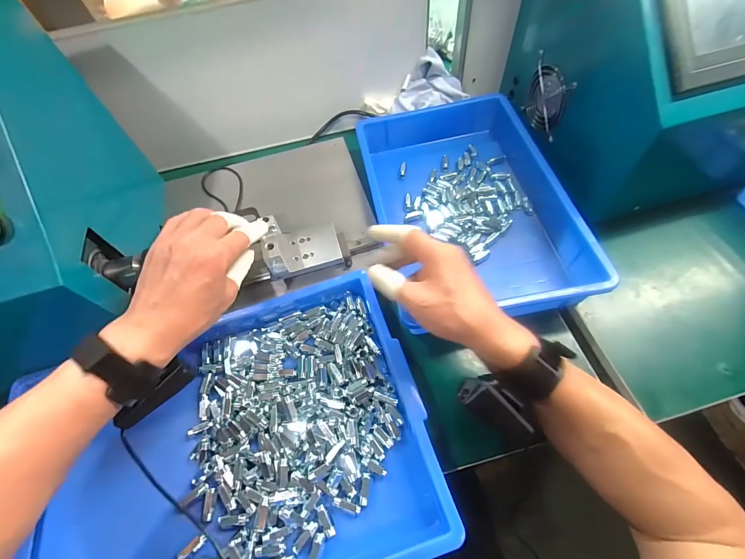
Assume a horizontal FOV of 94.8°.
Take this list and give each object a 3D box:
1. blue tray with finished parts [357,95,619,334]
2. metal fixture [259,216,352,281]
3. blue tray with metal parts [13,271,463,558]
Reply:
[{"bbox_3d":[0.123,-0.117,0.479,0.231,0.059,0.358,-11,60,-1],"label":"blue tray with finished parts"},{"bbox_3d":[-0.082,-0.045,0.424,0.098,0.057,0.066,-16,61,-6],"label":"metal fixture"},{"bbox_3d":[-0.157,0.176,0.356,0.413,0.053,0.282,-18,60,-5],"label":"blue tray with metal parts"}]

